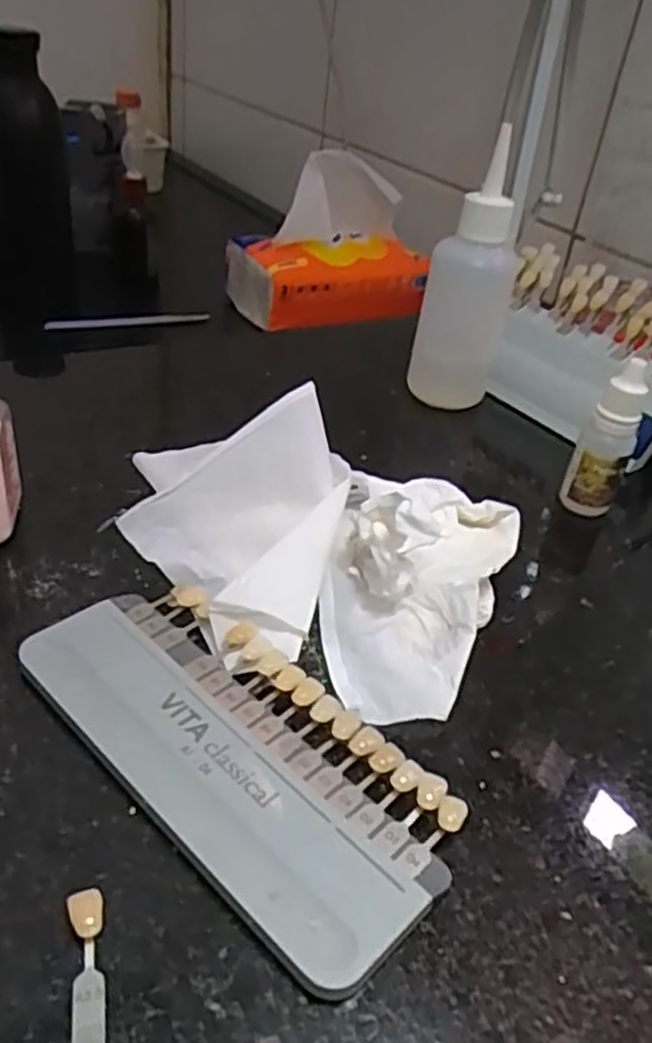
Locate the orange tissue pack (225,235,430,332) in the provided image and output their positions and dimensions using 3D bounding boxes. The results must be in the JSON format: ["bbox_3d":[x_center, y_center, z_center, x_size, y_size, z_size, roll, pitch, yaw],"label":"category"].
[{"bbox_3d":[0.007,-0.229,0.724,0.170,0.062,0.085,-12,39,-26],"label":"orange tissue pack"}]

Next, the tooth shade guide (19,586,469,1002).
[{"bbox_3d":[-0.028,0.068,0.238,0.146,0.008,0.065,33,43,31],"label":"tooth shade guide"}]

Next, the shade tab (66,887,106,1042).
[{"bbox_3d":[-0.054,0.112,0.174,0.008,0.005,0.056,-4,38,-15],"label":"shade tab"}]

